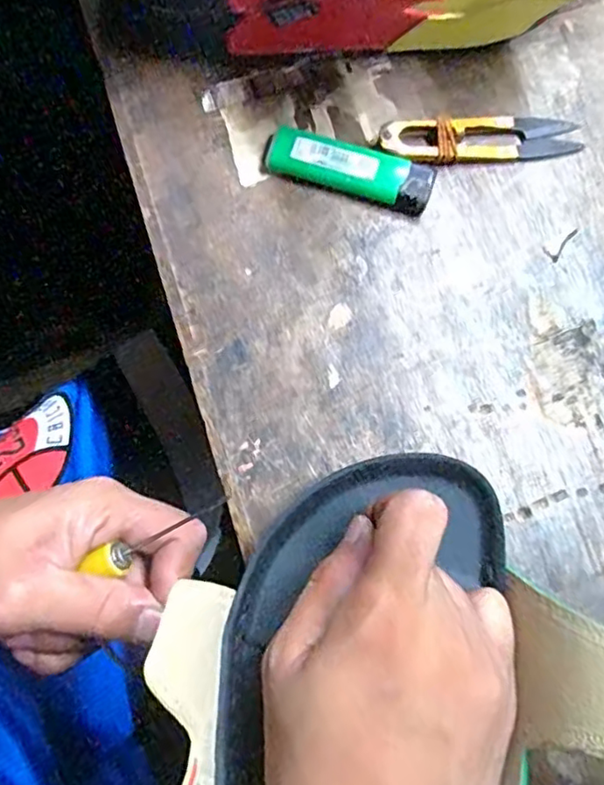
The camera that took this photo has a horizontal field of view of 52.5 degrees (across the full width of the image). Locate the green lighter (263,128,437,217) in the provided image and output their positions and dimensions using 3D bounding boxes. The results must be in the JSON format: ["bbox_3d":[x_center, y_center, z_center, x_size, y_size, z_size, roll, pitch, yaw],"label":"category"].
[{"bbox_3d":[0.023,-0.109,0.300,0.082,0.013,0.023,16,78,5],"label":"green lighter"}]

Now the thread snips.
[{"bbox_3d":[0.090,-0.127,0.304,0.099,0.009,0.023,-5,77,0],"label":"thread snips"}]

